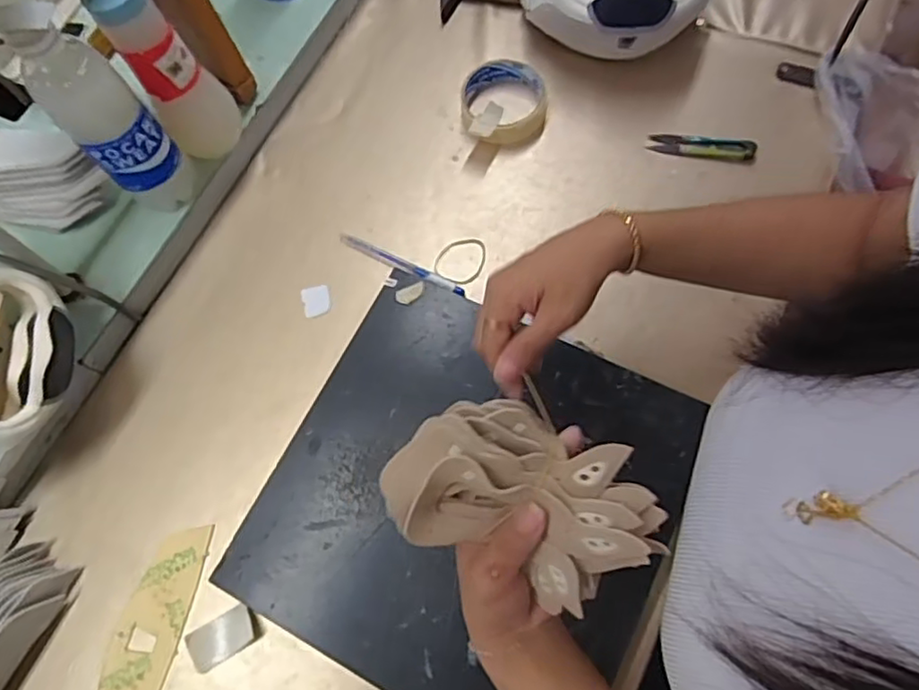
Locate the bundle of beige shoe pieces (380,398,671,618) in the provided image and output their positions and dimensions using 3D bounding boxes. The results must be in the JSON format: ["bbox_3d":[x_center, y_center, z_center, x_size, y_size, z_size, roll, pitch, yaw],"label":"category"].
[{"bbox_3d":[0.032,0.084,0.342,0.137,0.061,0.084,24,74,8],"label":"bundle of beige shoe pieces"}]

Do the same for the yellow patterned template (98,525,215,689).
[{"bbox_3d":[-0.251,0.237,0.512,0.053,0.006,0.183,13,73,5],"label":"yellow patterned template"}]

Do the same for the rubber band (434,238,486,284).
[{"bbox_3d":[0.001,-0.081,0.602,0.044,0.004,0.048,-1,71,4],"label":"rubber band"}]

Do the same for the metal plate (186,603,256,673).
[{"bbox_3d":[-0.189,0.232,0.508,0.053,0.004,0.030,-28,74,-8],"label":"metal plate"}]

